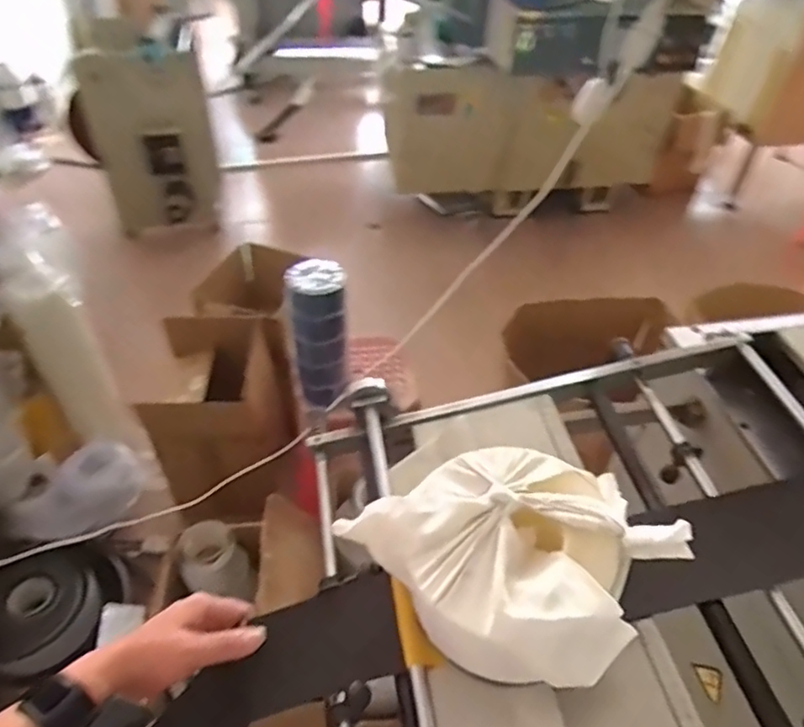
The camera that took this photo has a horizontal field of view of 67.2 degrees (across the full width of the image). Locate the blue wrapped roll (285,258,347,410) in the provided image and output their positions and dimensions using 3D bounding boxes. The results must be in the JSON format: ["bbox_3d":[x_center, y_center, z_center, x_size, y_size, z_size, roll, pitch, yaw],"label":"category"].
[{"bbox_3d":[-0.167,-0.057,1.245,0.105,0.307,0.104,1,44,-1],"label":"blue wrapped roll"}]

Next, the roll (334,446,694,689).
[{"bbox_3d":[0.084,0.150,0.453,0.177,0.108,0.173,1,44,-1],"label":"roll"}]

